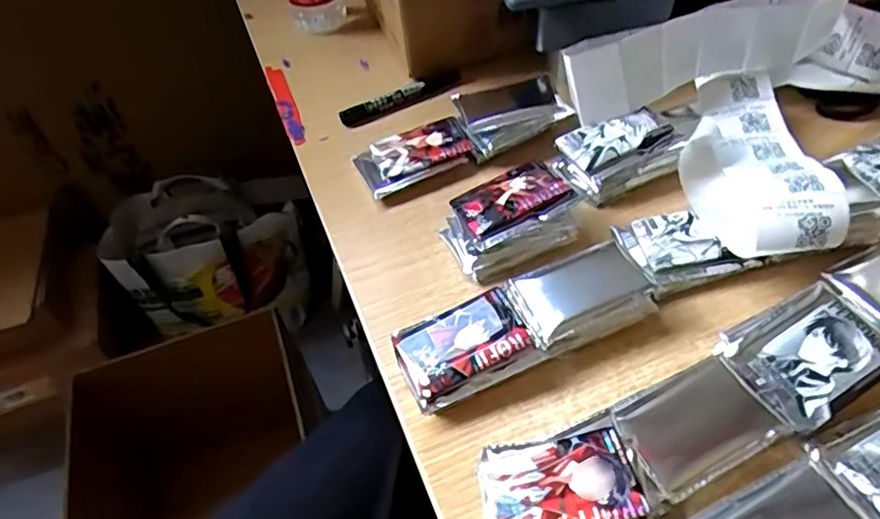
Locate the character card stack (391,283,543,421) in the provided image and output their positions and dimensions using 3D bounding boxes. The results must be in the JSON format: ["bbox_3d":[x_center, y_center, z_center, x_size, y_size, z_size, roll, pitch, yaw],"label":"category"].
[{"bbox_3d":[0.015,0.061,0.411,0.085,0.033,0.064,-22,52,-12],"label":"character card stack"}]

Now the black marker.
[{"bbox_3d":[-0.035,-0.160,0.599,0.134,0.016,0.021,-29,54,-18],"label":"black marker"}]

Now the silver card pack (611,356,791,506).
[{"bbox_3d":[0.153,0.100,0.372,0.083,0.021,0.066,-23,52,-13],"label":"silver card pack"}]

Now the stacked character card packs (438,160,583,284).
[{"bbox_3d":[0.056,-0.033,0.475,0.100,0.037,0.071,-23,52,-14],"label":"stacked character card packs"}]

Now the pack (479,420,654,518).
[{"bbox_3d":[0.068,0.130,0.342,0.088,0.010,0.064,-11,50,6],"label":"pack"}]

